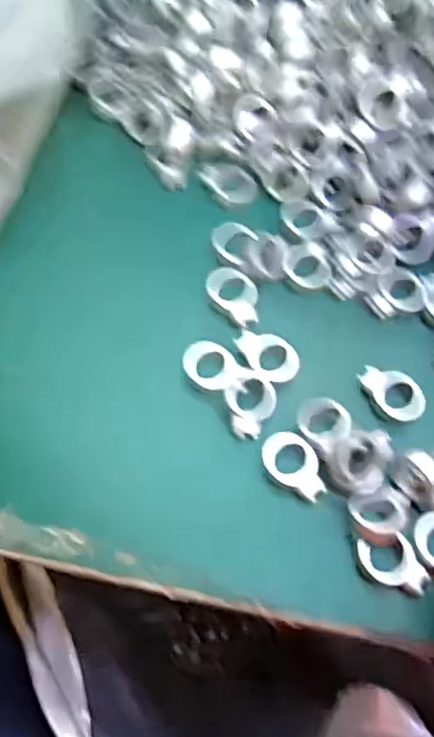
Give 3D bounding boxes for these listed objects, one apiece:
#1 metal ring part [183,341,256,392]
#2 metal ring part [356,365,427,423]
[{"bbox_3d":[0.000,0.000,0.342,0.039,0.005,0.024,22,67,7],"label":"metal ring part"},{"bbox_3d":[0.095,0.014,0.343,0.038,0.010,0.025,36,70,13],"label":"metal ring part"}]

